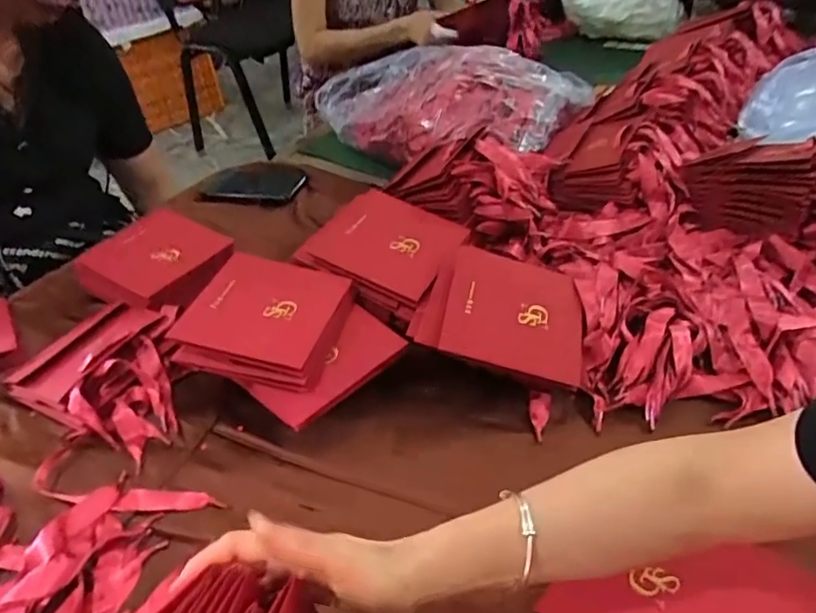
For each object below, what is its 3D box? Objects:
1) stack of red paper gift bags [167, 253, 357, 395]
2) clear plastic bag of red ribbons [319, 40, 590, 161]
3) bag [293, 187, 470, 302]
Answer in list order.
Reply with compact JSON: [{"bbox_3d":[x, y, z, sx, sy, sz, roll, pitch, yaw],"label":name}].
[{"bbox_3d":[-0.139,0.009,0.594,0.143,0.038,0.142,17,48,5],"label":"stack of red paper gift bags"},{"bbox_3d":[0.043,-0.346,0.958,0.419,0.120,0.265,23,49,30],"label":"clear plastic bag of red ribbons"},{"bbox_3d":[-0.022,-0.078,0.671,0.144,0.011,0.147,27,52,13],"label":"bag"}]

